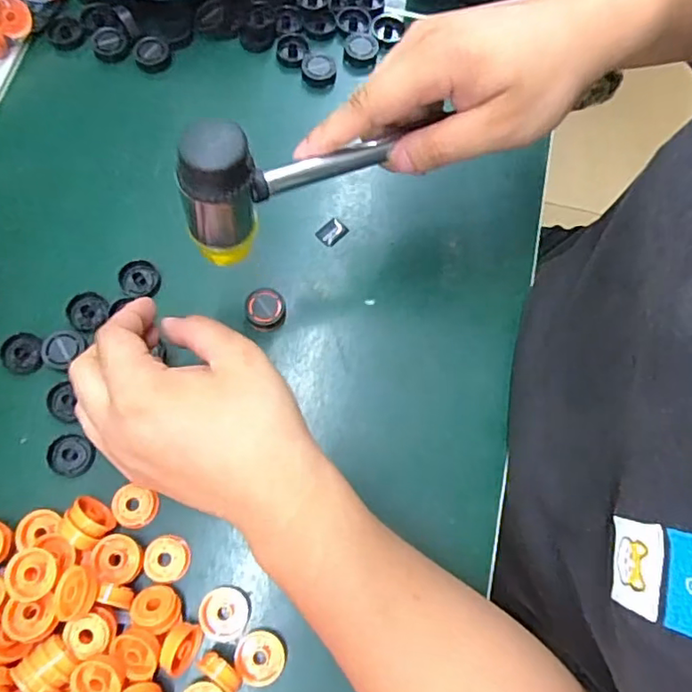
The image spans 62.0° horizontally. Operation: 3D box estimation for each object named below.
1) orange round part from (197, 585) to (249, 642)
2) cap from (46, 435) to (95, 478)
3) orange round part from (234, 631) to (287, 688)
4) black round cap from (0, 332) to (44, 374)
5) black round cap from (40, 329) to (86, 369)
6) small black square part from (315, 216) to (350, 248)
[{"bbox_3d":[-0.067,0.146,0.314,0.026,0.007,0.026,0,72,-1],"label":"orange round part"},{"bbox_3d":[-0.163,0.065,0.341,0.022,0.010,0.024,0,72,-1],"label":"cap"},{"bbox_3d":[-0.046,0.168,0.310,0.025,0.005,0.026,-36,74,-27],"label":"orange round part"},{"bbox_3d":[-0.202,0.003,0.358,0.023,0.004,0.026,-19,74,-7],"label":"black round cap"},{"bbox_3d":[-0.177,0.001,0.356,0.022,0.008,0.025,27,74,7],"label":"black round cap"},{"bbox_3d":[-0.010,-0.079,0.397,0.019,0.004,0.015,-42,78,-13],"label":"small black square part"}]

